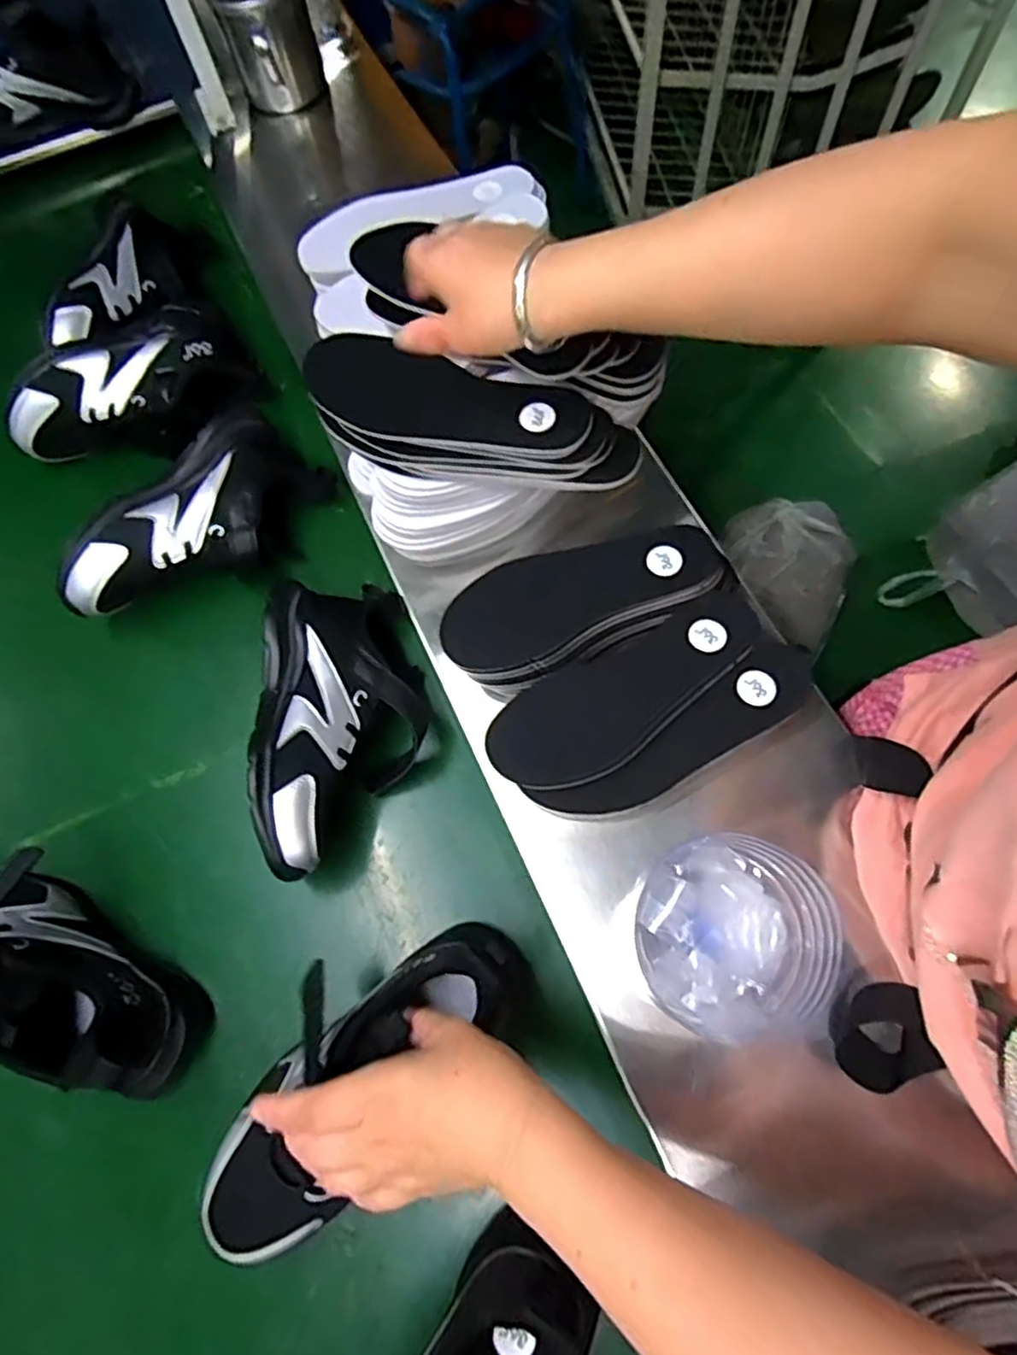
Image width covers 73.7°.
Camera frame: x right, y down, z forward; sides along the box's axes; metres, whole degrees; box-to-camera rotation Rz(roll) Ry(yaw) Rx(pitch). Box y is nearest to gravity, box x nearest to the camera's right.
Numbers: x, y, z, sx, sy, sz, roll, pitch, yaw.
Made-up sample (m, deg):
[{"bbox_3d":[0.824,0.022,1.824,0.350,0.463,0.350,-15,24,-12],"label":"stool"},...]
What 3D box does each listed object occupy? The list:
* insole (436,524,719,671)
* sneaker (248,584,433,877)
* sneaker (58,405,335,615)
[{"bbox_3d":[0.048,-0.060,0.469,0.191,0.023,0.068,-23,69,-6],"label":"insole"},{"bbox_3d":[-0.111,0.032,0.487,0.108,0.095,0.214,-7,68,1],"label":"sneaker"},{"bbox_3d":[-0.245,-0.117,0.552,0.096,0.086,0.217,36,75,16],"label":"sneaker"}]

